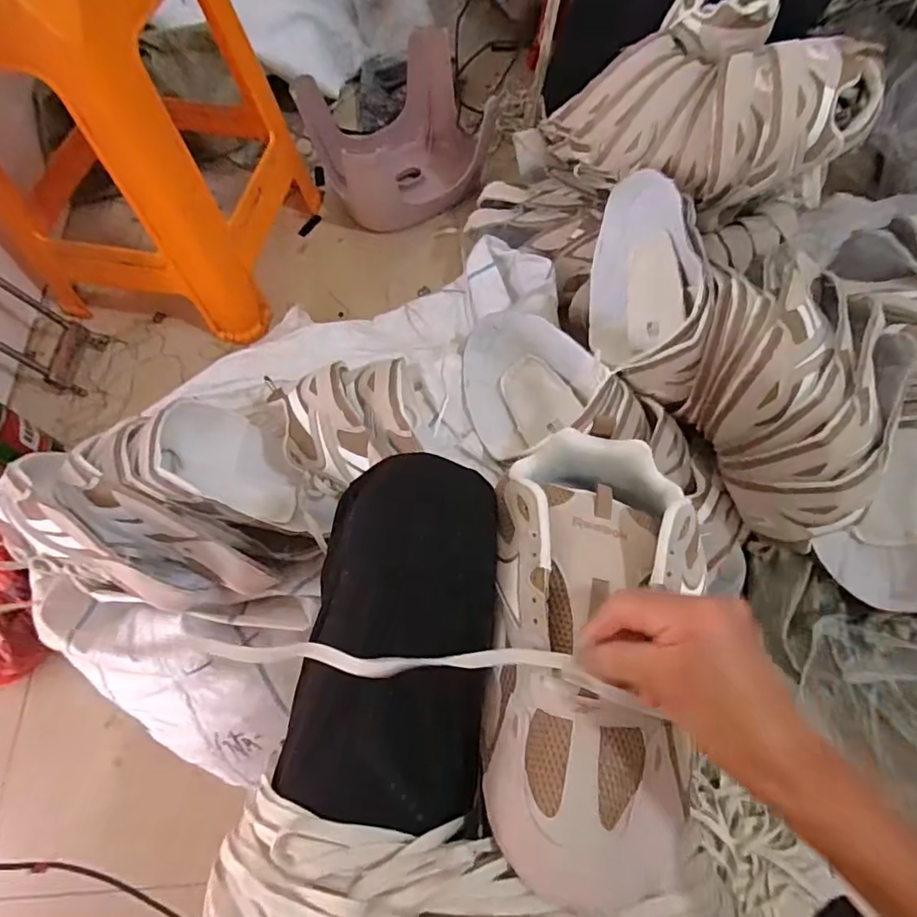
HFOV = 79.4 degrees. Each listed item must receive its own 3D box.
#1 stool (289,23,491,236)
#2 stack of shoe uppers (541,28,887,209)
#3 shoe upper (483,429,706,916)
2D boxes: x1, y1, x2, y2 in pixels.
[{"bbox_3d":[-0.113,-0.575,1.008,0.295,0.179,0.257,-20,67,-9],"label":"stool"},{"bbox_3d":[0.288,-0.430,0.684,0.388,0.133,0.180,16,65,26],"label":"stack of shoe uppers"},{"bbox_3d":[0.082,0.106,0.335,0.123,0.053,0.265,6,67,3],"label":"shoe upper"}]

